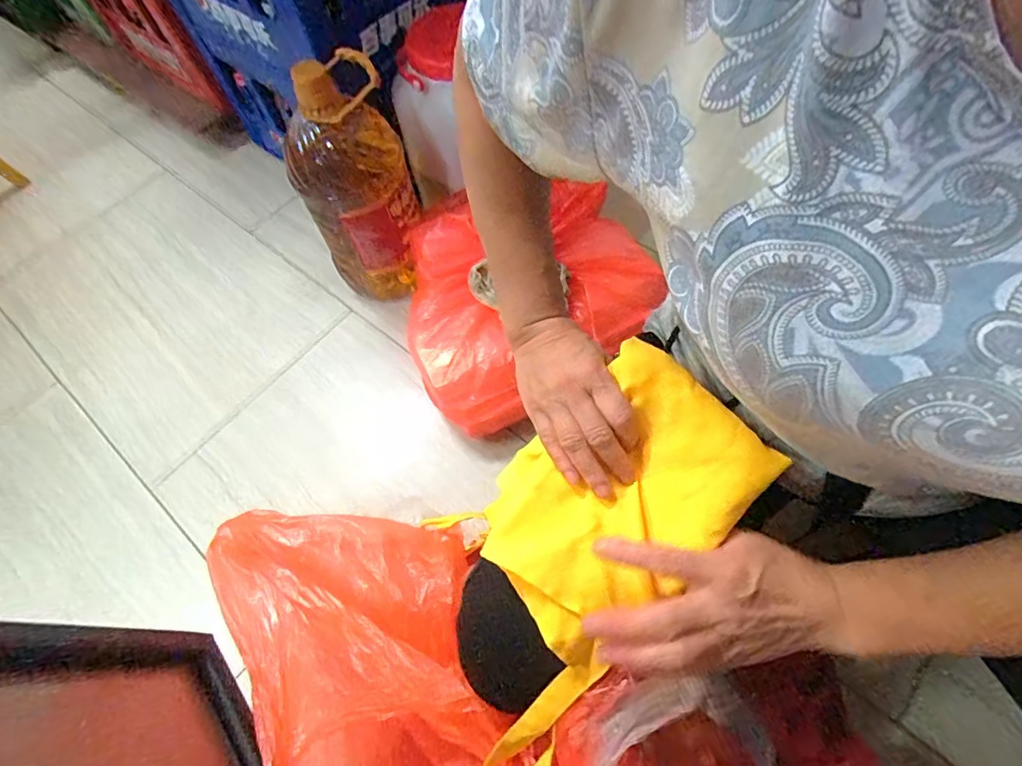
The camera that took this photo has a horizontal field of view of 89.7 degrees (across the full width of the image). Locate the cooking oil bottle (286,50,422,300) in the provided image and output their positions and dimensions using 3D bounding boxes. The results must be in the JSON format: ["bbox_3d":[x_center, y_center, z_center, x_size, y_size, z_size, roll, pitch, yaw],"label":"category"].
[{"bbox_3d":[-0.223,-0.276,0.752,0.151,0.331,0.121,-27,63,-8],"label":"cooking oil bottle"}]

